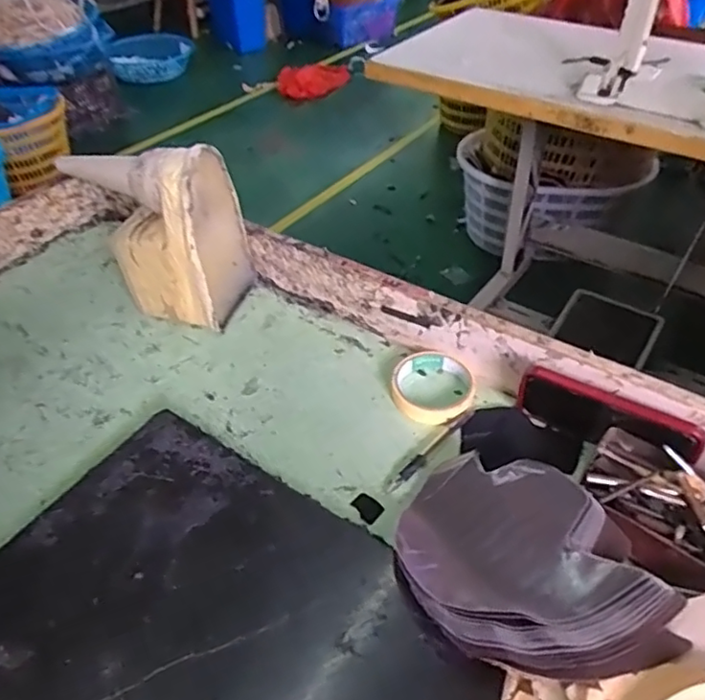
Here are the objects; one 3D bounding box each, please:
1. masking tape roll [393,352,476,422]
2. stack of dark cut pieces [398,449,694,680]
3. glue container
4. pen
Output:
[{"bbox_3d":[0.085,0.037,0.636,0.087,0.018,0.082,-1,43,1],"label":"masking tape roll"},{"bbox_3d":[0.122,0.162,0.476,0.160,0.068,0.203,-14,44,-13],"label":"stack of dark cut pieces"},{"bbox_3d":[-0.222,-0.148,0.713,0.191,0.196,0.115,20,47,21],"label":"glue container"},{"bbox_3d":[0.078,0.095,0.587,0.012,0.006,0.124,32,53,31],"label":"pen"}]

